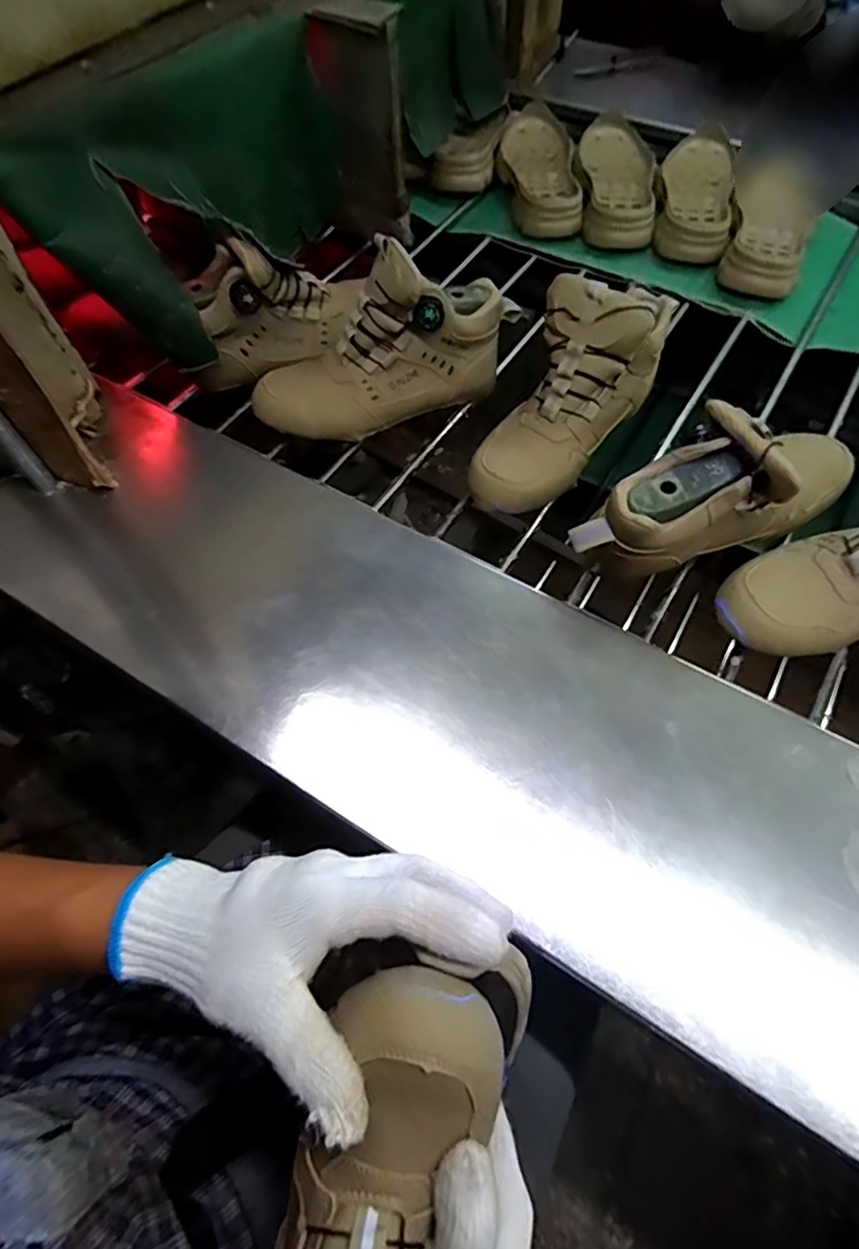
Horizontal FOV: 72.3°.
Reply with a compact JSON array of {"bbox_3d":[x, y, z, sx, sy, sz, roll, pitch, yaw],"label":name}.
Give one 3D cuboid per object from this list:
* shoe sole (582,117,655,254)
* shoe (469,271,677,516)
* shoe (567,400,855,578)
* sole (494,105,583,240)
[{"bbox_3d":[0.258,-0.625,0.817,0.115,0.049,0.251,4,62,5],"label":"shoe sole"},{"bbox_3d":[0.127,-0.221,0.542,0.097,0.130,0.241,36,68,19],"label":"shoe"},{"bbox_3d":[0.244,-0.114,0.475,0.266,0.120,0.089,-24,65,-9],"label":"shoe"},{"bbox_3d":[0.152,-0.646,0.841,0.113,0.050,0.287,2,64,4],"label":"sole"}]

